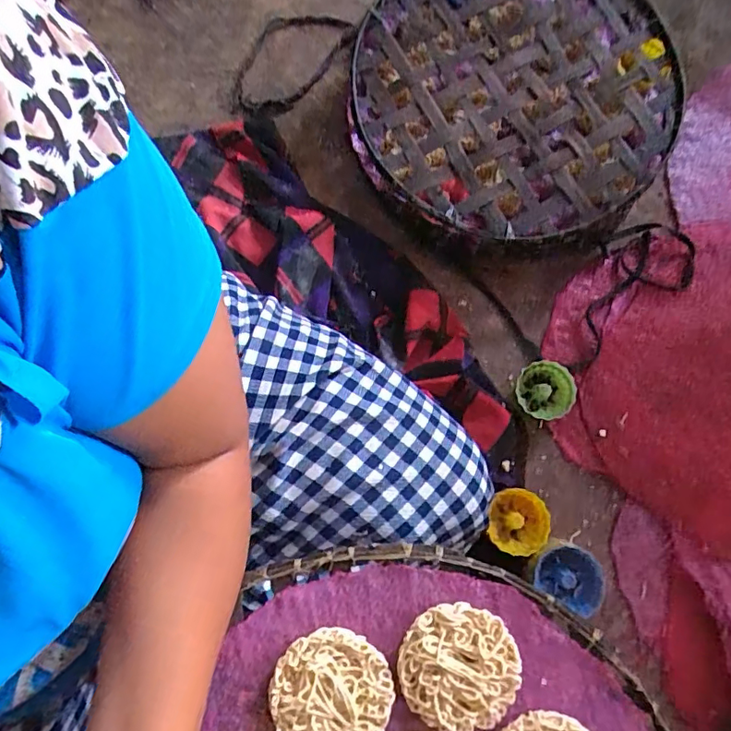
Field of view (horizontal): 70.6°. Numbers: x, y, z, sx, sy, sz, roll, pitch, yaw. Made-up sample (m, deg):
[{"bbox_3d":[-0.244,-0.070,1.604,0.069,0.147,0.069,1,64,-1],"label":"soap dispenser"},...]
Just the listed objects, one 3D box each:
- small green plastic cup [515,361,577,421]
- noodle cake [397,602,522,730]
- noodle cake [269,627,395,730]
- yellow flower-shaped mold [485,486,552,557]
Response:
[{"bbox_3d":[0.197,0.028,0.569,0.060,0.026,0.060,0,80,1],"label":"small green plastic cup"},{"bbox_3d":[0.061,0.194,0.330,0.075,0.008,0.073,-11,80,-1],"label":"noodle cake"},{"bbox_3d":[-0.022,0.210,0.329,0.075,0.009,0.075,0,80,1],"label":"noodle cake"},{"bbox_3d":[0.156,0.159,0.521,0.059,0.026,0.063,0,80,1],"label":"yellow flower-shaped mold"}]

